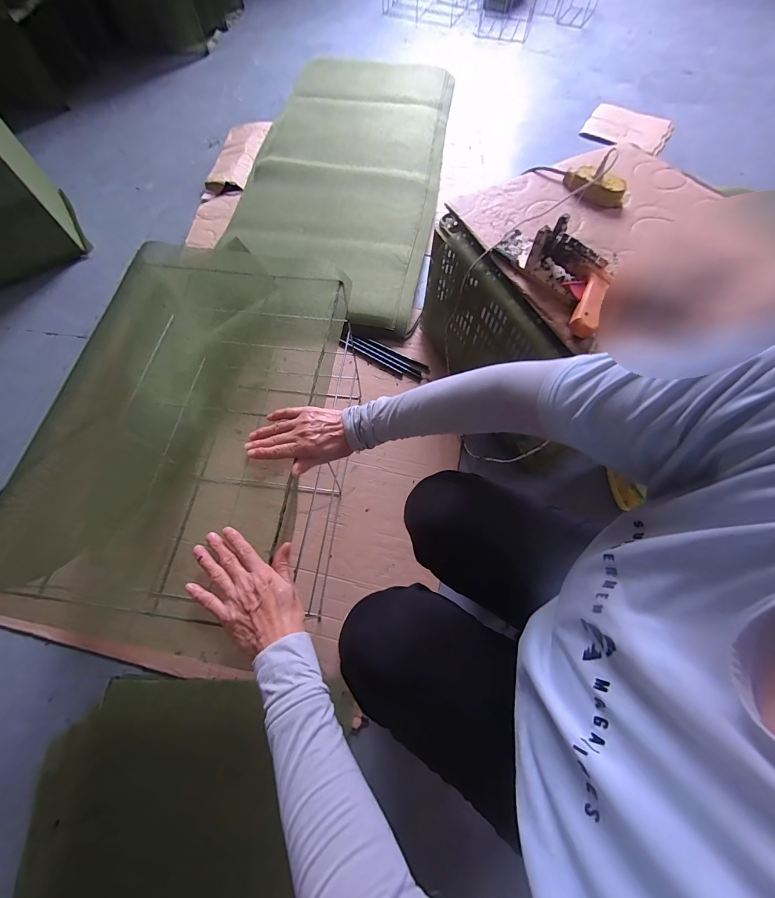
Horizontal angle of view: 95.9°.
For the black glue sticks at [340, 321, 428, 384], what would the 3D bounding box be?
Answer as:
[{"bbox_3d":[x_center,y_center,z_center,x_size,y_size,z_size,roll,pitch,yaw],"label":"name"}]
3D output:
[{"bbox_3d":[-0.015,-0.274,1.026,0.269,0.022,0.074,28,76,4],"label":"black glue sticks"}]

